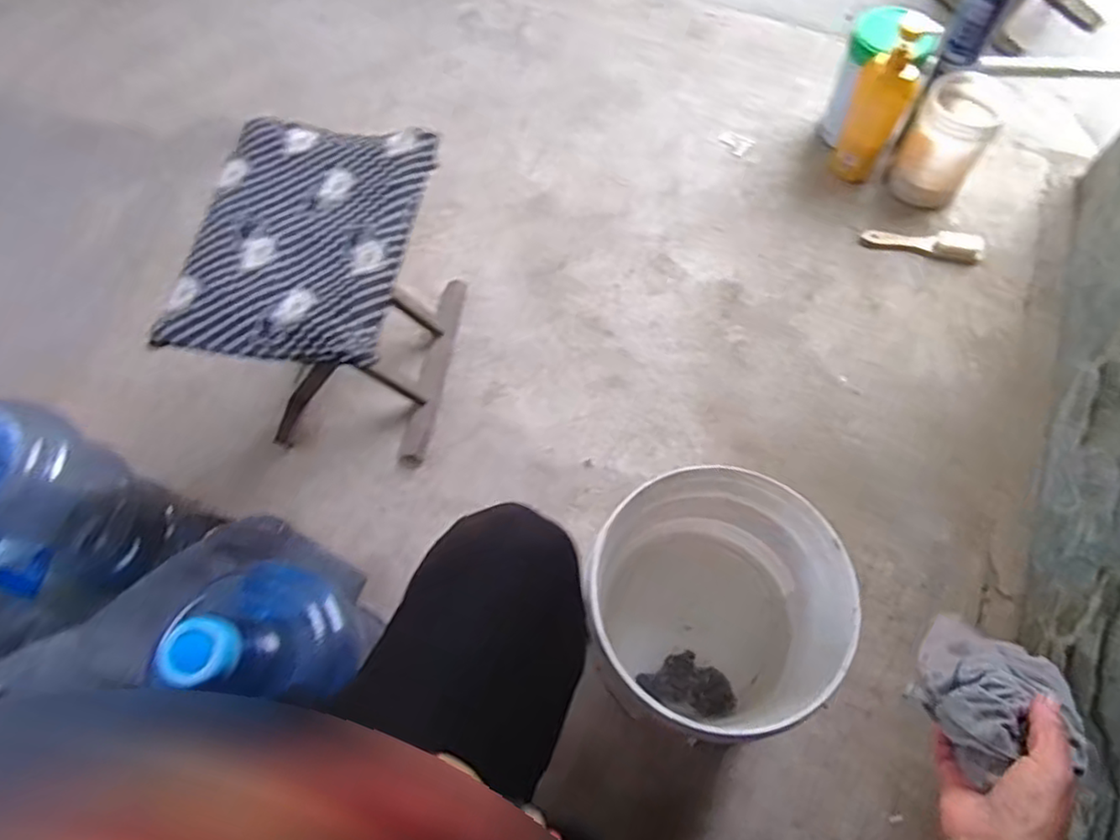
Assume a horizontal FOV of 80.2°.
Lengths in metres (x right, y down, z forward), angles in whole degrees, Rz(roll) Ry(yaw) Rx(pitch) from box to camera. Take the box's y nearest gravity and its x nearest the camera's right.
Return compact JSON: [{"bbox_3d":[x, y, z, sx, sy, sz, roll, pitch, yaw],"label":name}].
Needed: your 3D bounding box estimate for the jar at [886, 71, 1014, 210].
[{"bbox_3d":[0.641,-0.462,1.119,0.122,0.180,0.141,27,69,13],"label":"jar"}]

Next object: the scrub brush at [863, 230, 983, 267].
[{"bbox_3d":[0.610,-0.300,1.118,0.187,0.035,0.049,16,67,9],"label":"scrub brush"}]

